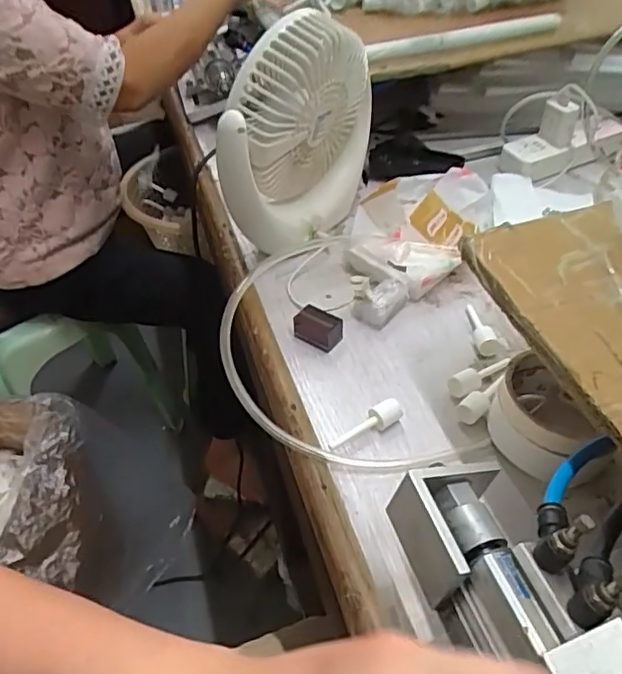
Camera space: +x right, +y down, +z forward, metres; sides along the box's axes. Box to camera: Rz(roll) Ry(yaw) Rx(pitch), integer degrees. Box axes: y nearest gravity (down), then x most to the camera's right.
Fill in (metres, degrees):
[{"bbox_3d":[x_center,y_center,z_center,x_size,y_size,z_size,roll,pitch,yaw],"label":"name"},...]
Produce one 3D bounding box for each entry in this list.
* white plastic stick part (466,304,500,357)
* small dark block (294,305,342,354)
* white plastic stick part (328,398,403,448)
[{"bbox_3d":[0.146,-0.012,0.515,0.017,0.018,0.065,-6,44,-2],"label":"white plastic stick part"},{"bbox_3d":[0.005,-0.008,0.523,0.041,0.022,0.027,26,51,28],"label":"small dark block"},{"bbox_3d":[0.040,0.067,0.446,0.063,0.017,0.015,-21,46,-17],"label":"white plastic stick part"}]

